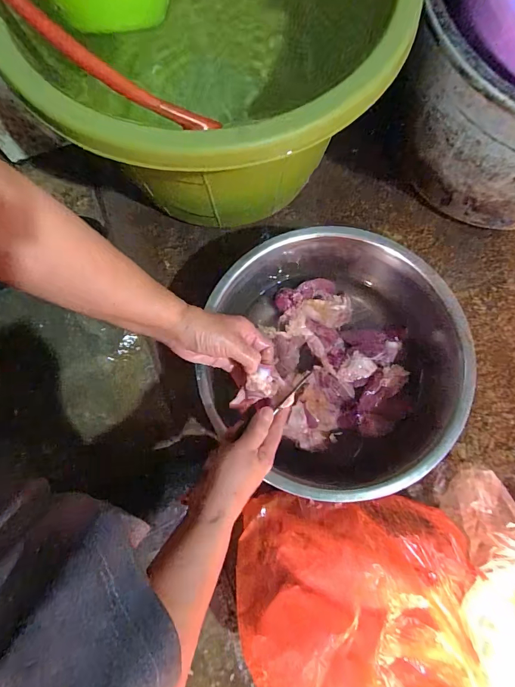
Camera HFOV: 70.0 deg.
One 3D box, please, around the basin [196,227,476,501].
[{"bbox_3d":[0.108,0.018,0.537,0.339,0.110,0.344,0,78,0],"label":"basin"}]

